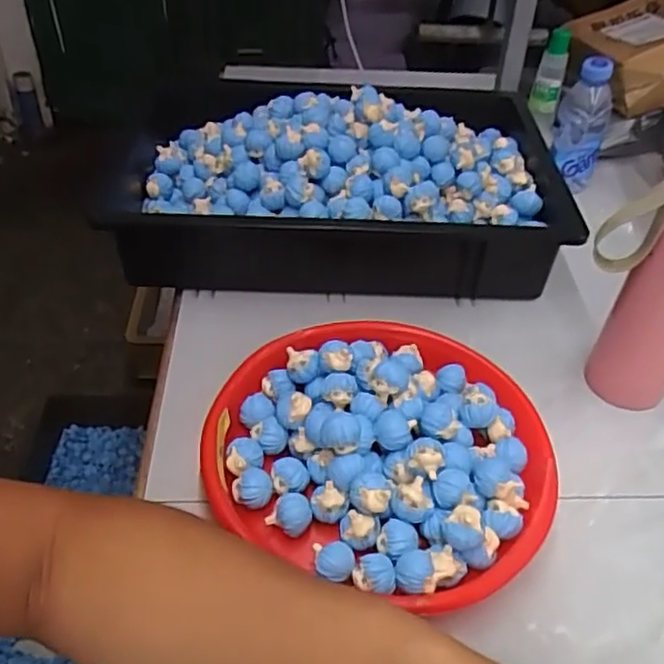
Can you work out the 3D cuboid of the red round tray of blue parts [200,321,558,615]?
[{"bbox_3d":[0.039,0.075,0.503,0.247,0.066,0.232,2,43,-2],"label":"red round tray of blue parts"}]

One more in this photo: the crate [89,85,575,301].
[{"bbox_3d":[0.010,-0.175,0.717,0.450,0.121,0.300,1,43,-2],"label":"crate"}]

